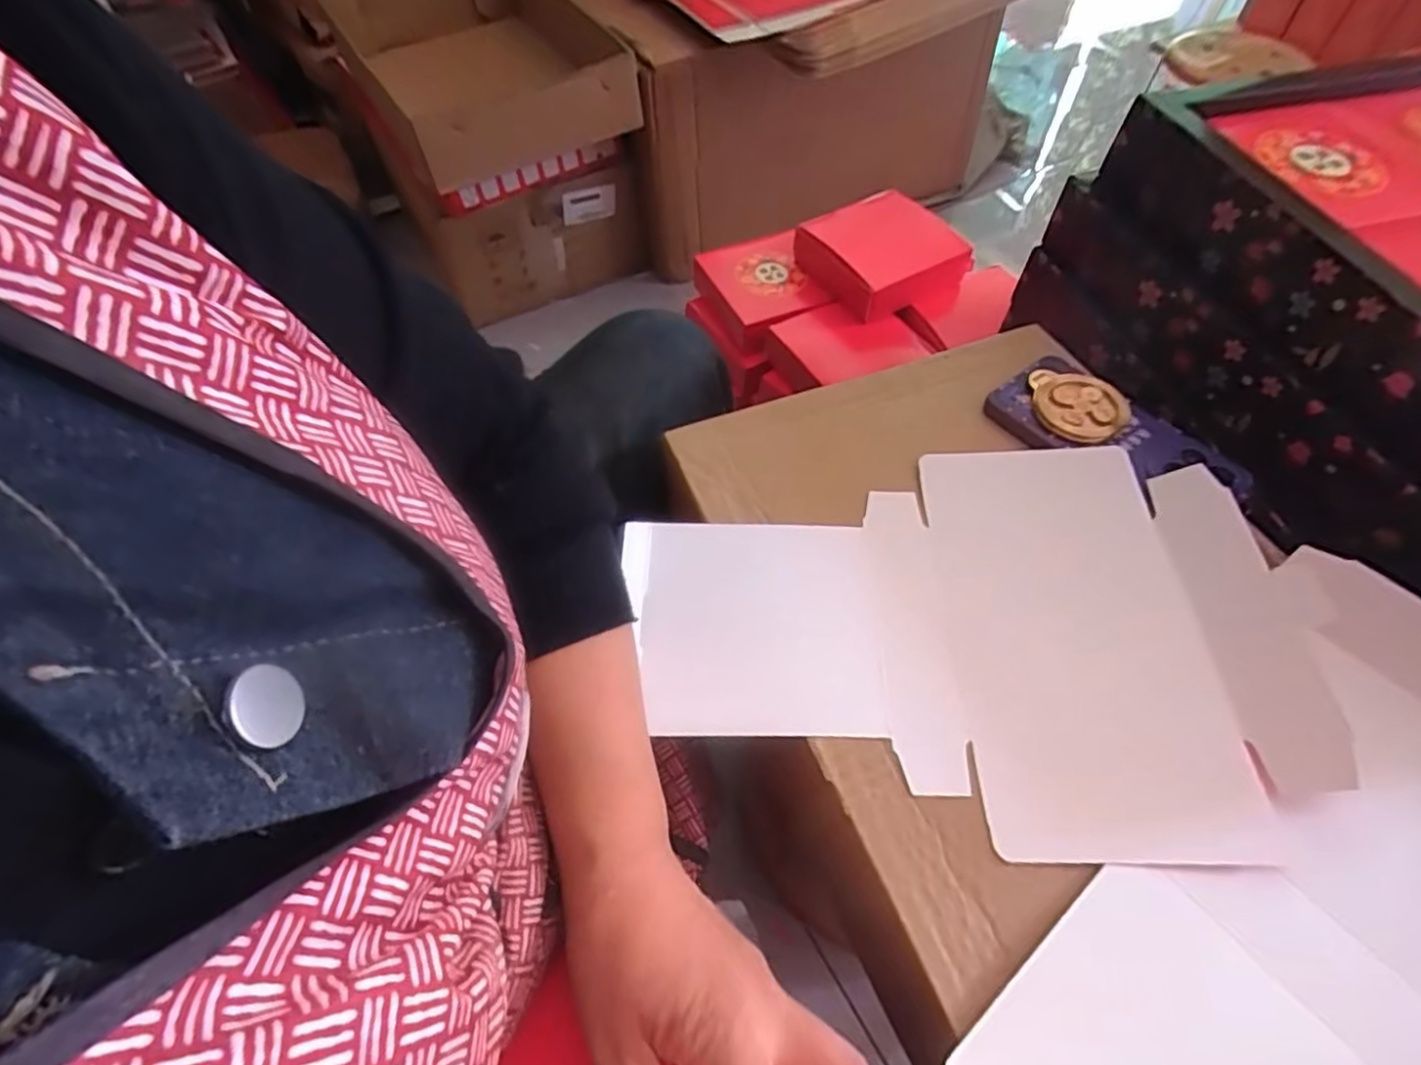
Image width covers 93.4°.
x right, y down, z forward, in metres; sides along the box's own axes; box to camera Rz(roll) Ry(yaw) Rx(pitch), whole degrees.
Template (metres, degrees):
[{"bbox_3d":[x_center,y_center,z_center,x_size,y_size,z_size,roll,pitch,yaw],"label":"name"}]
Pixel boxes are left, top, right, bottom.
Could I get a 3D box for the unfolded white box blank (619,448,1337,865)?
[{"bbox_3d":[0.123,0.045,0.361,0.329,0.028,0.230,1,56,3],"label":"unfolded white box blank"}]

